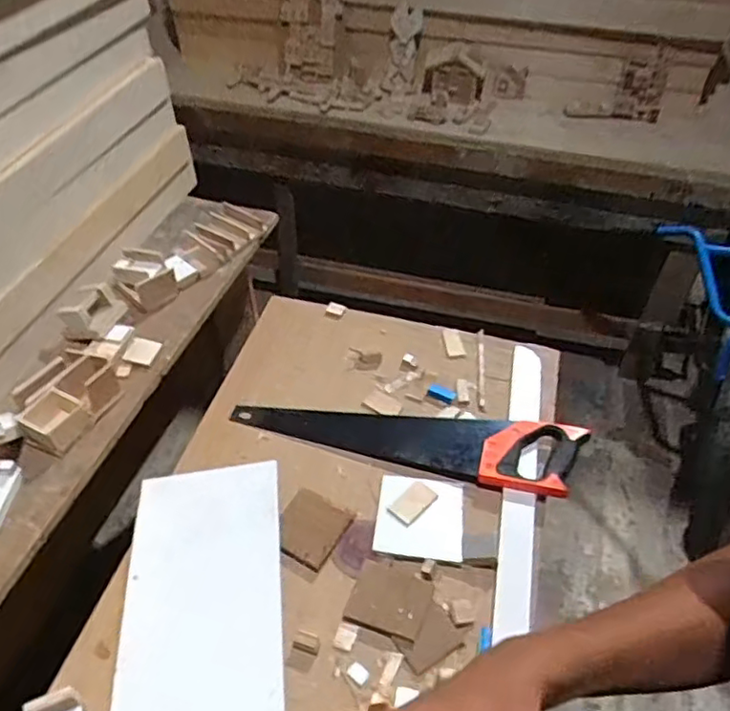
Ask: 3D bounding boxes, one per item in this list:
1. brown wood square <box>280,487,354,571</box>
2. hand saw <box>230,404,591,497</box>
[{"bbox_3d":[-0.073,0.227,0.844,0.088,0.009,0.086,26,53,23],"label":"brown wood square"},{"bbox_3d":[0.050,0.107,0.941,0.520,0.036,0.111,12,49,12],"label":"hand saw"}]

